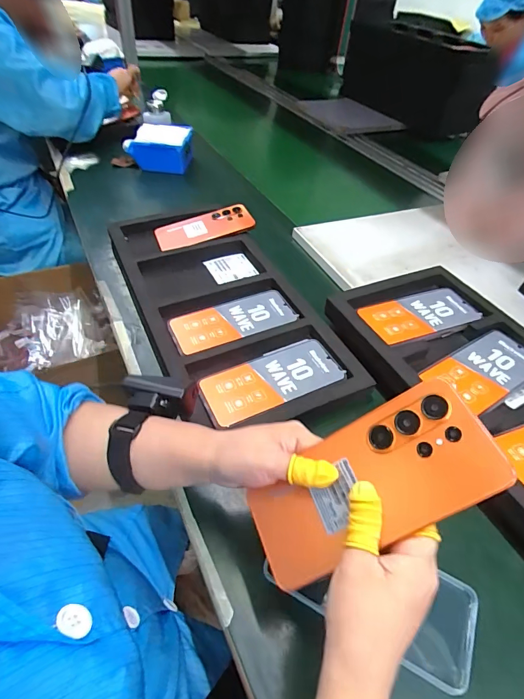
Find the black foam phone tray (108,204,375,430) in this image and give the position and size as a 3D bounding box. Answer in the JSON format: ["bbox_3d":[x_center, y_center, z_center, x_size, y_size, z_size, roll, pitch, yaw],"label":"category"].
[{"bbox_3d":[-0.060,-0.077,0.570,0.234,0.036,0.478,-16,51,-22],"label":"black foam phone tray"}]

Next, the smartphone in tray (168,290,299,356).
[{"bbox_3d":[-0.040,-0.041,0.534,0.170,0.009,0.076,-15,50,-21],"label":"smartphone in tray"}]

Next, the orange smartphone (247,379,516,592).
[{"bbox_3d":[0.068,0.092,0.260,0.167,0.012,0.076,-36,50,15],"label":"orange smartphone"}]

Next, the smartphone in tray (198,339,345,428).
[{"bbox_3d":[0.012,0.035,0.469,0.168,0.004,0.080,-18,51,-23],"label":"smartphone in tray"}]

